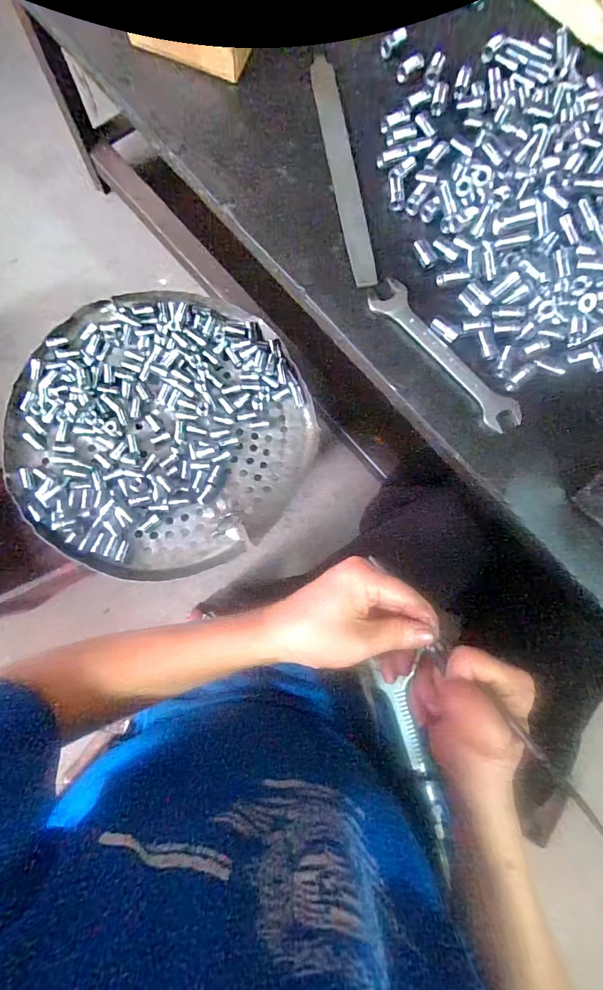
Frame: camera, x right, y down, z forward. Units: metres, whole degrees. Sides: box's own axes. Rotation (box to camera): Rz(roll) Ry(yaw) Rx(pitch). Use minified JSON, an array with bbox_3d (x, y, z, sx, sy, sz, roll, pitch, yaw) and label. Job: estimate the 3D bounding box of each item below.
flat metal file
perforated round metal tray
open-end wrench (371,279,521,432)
[{"bbox_3d":[0.040,-0.318,0.413,0.024,0.005,0.249,-9,81,-7],"label":"flat metal file"},{"bbox_3d":[-0.176,-0.091,0.564,0.369,0.044,0.374,0,82,-3],"label":"perforated round metal tray"},{"bbox_3d":[0.133,-0.130,0.392,0.036,0.008,0.176,-42,86,-10],"label":"open-end wrench"}]

